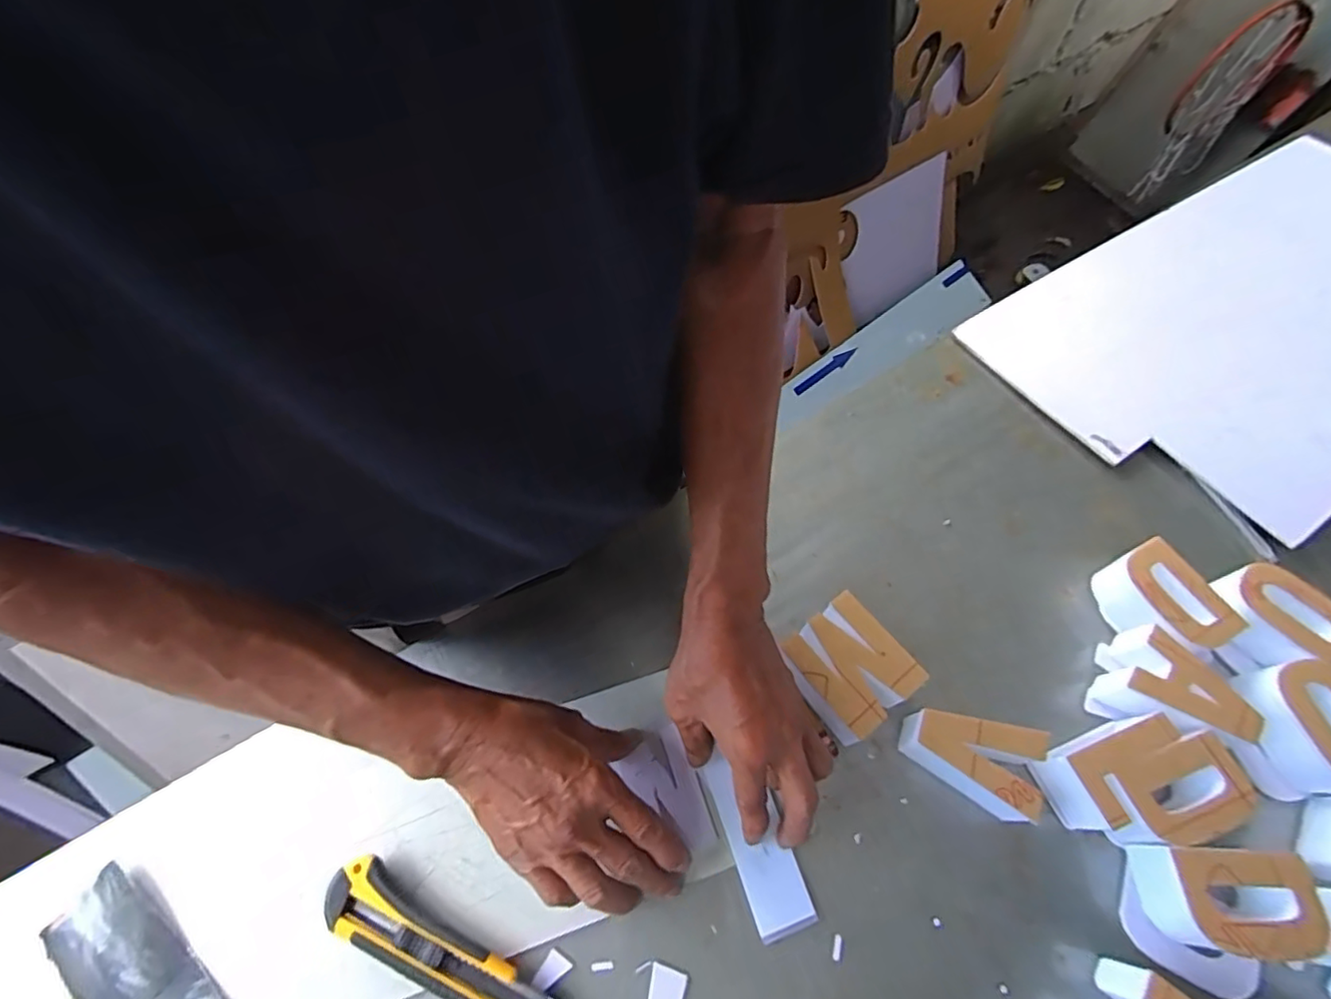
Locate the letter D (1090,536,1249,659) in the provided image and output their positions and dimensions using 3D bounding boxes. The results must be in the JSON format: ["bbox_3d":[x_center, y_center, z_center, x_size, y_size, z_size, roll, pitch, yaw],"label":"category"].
[{"bbox_3d":[0.386,0.084,0.471,0.067,0.048,0.084,-30,67,-15],"label":"letter D"}]

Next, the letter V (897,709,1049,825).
[{"bbox_3d":[0.211,0.181,0.418,0.088,0.047,0.058,18,64,8],"label":"letter V"}]

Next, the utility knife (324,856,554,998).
[{"bbox_3d":[-0.141,0.283,0.370,0.159,0.021,0.038,28,66,12],"label":"utility knife"}]

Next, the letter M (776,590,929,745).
[{"bbox_3d":[0.133,0.126,0.445,0.072,0.046,0.081,-34,68,-17],"label":"letter M"}]

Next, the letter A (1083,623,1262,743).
[{"bbox_3d":[0.375,0.147,0.440,0.088,0.053,0.061,32,67,14],"label":"letter A"}]

